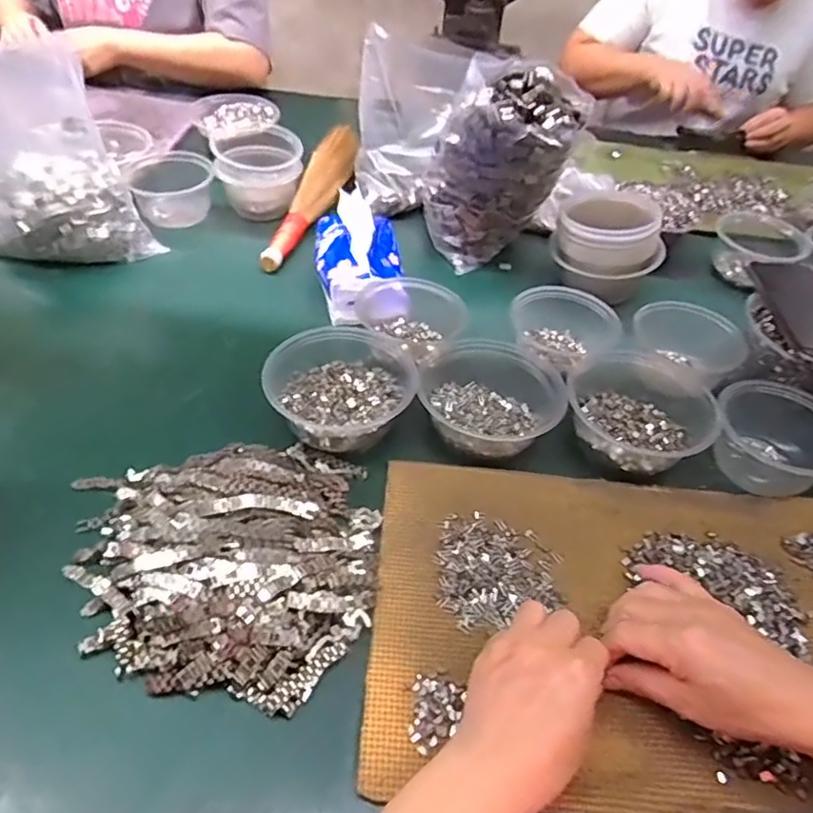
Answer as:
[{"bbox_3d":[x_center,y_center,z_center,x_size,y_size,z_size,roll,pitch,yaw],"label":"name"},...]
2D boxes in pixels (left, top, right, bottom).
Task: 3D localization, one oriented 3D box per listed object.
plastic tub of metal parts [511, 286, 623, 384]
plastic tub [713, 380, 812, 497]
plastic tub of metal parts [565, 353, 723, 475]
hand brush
[{"bbox_3d":[0.171,-0.084,0.674,0.099,0.057,0.095,3,46,-3],"label":"plastic tub of metal parts"},{"bbox_3d":[0.338,0.033,0.569,0.094,0.063,0.111,-28,54,-28],"label":"plastic tub"},{"bbox_3d":[0.224,0.003,0.594,0.137,0.054,0.137,3,46,-3],"label":"plastic tub of metal parts"},{"bbox_3d":[-0.127,-0.287,0.851,0.059,0.047,0.299,15,60,9],"label":"hand brush"}]

